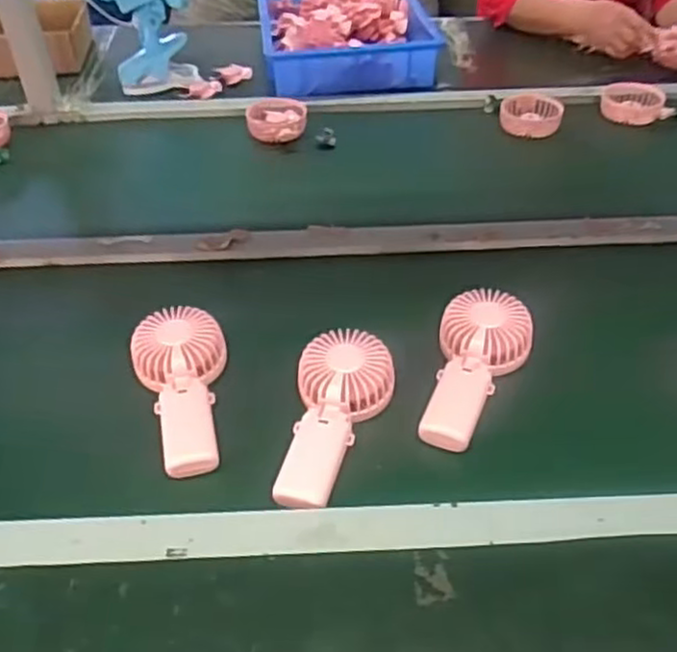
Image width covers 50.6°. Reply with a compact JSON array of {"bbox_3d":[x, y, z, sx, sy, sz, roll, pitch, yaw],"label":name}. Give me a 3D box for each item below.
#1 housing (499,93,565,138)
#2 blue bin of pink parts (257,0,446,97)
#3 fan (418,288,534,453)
[{"bbox_3d":[0.289,-0.320,1.078,0.090,0.032,0.093,7,41,11],"label":"housing"},{"bbox_3d":[0.004,-0.551,1.320,0.293,0.072,0.462,-6,40,-4],"label":"blue bin of pink parts"},{"bbox_3d":[0.124,0.040,0.666,0.084,0.029,0.174,15,56,19],"label":"fan"}]

